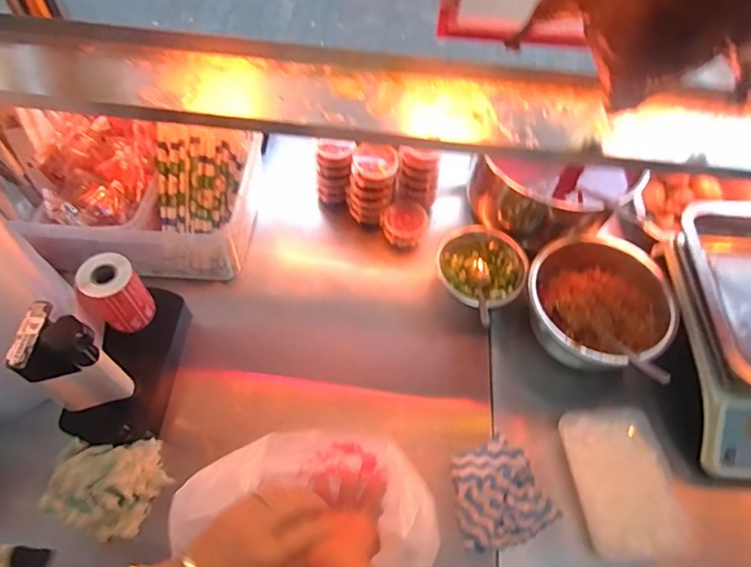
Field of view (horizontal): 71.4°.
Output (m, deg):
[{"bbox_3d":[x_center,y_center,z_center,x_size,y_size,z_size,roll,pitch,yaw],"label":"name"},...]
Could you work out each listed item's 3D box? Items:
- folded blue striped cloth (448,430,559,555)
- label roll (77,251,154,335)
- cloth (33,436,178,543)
[{"bbox_3d":[0.144,0.251,0.622,0.114,0.024,0.111,-22,63,-15],"label":"folded blue striped cloth"},{"bbox_3d":[-0.322,0.015,0.656,0.063,0.098,0.060,1,59,-2],"label":"label roll"},{"bbox_3d":[-0.307,0.229,0.606,0.113,0.040,0.110,23,61,11],"label":"cloth"}]

